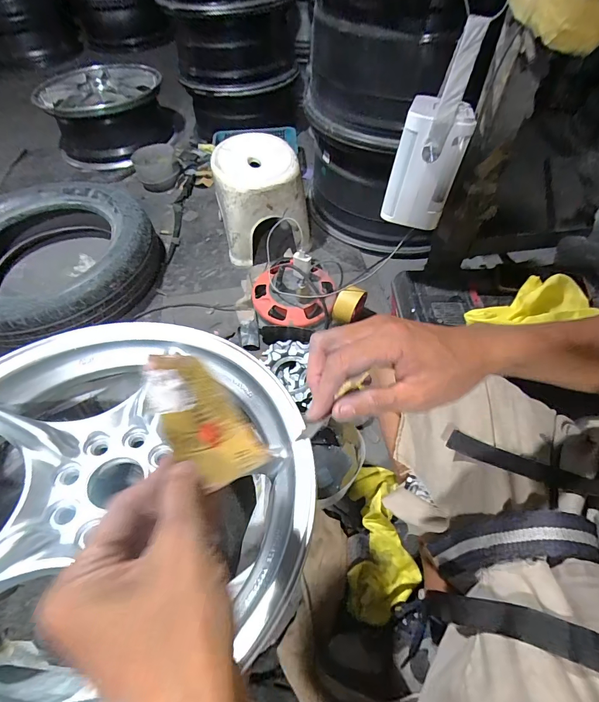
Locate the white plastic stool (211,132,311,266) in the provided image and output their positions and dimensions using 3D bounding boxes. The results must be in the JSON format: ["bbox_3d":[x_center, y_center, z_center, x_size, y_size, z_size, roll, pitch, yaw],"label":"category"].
[{"bbox_3d":[-0.114,-0.414,0.986,0.231,0.258,0.221,-19,58,-11],"label":"white plastic stool"}]

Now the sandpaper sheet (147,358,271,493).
[{"bbox_3d":[-0.072,0.045,0.262,0.067,0.014,0.110,-12,62,-49],"label":"sandpaper sheet"}]

